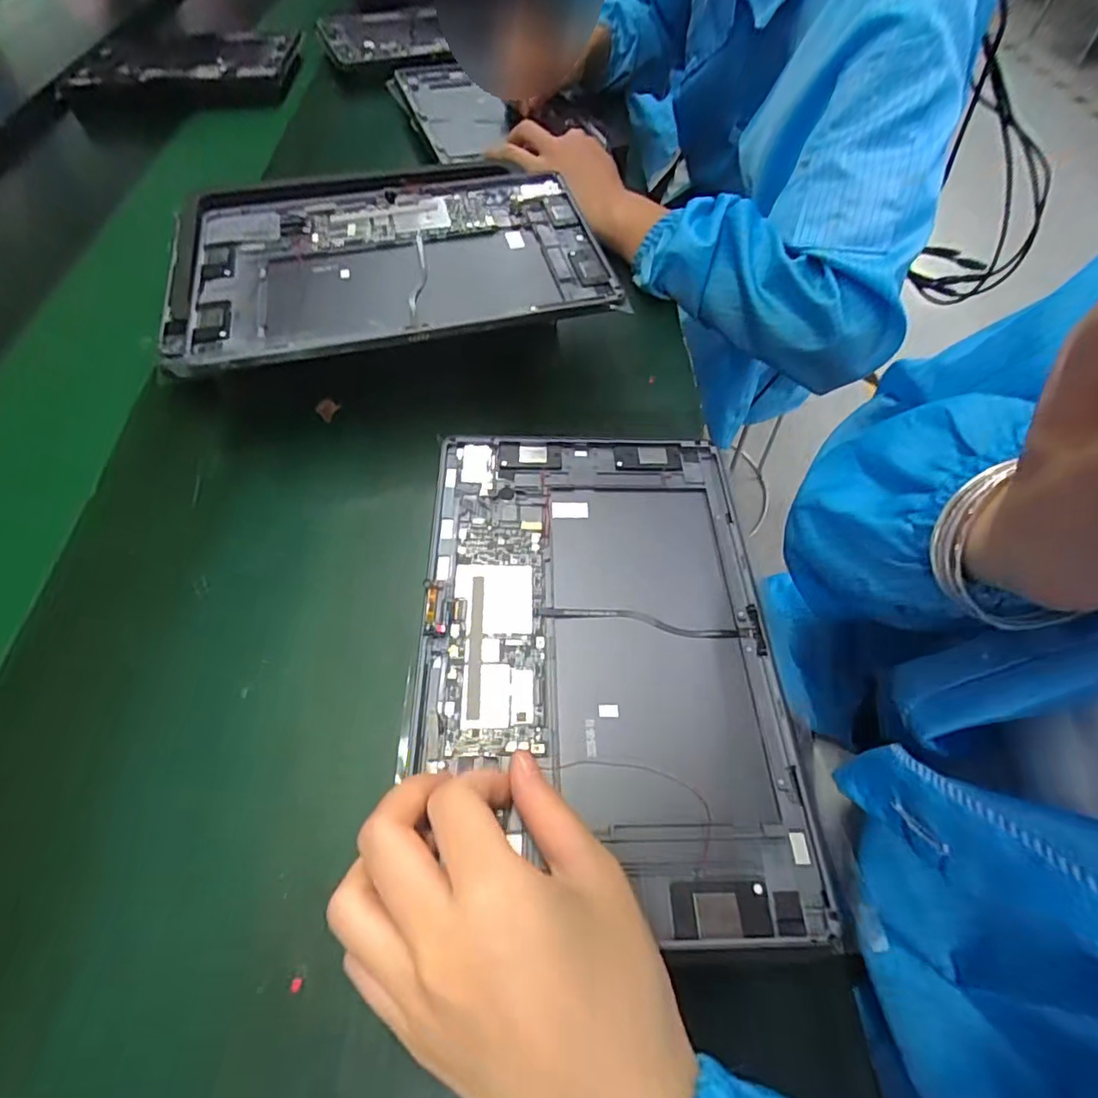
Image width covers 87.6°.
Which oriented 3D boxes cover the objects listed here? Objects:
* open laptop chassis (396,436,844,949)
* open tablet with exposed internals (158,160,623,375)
[{"bbox_3d":[0.022,0.040,0.280,0.164,0.020,0.250,-4,58,1],"label":"open laptop chassis"},{"bbox_3d":[-0.113,-0.202,0.384,0.273,0.023,0.204,-14,56,-8],"label":"open tablet with exposed internals"}]

